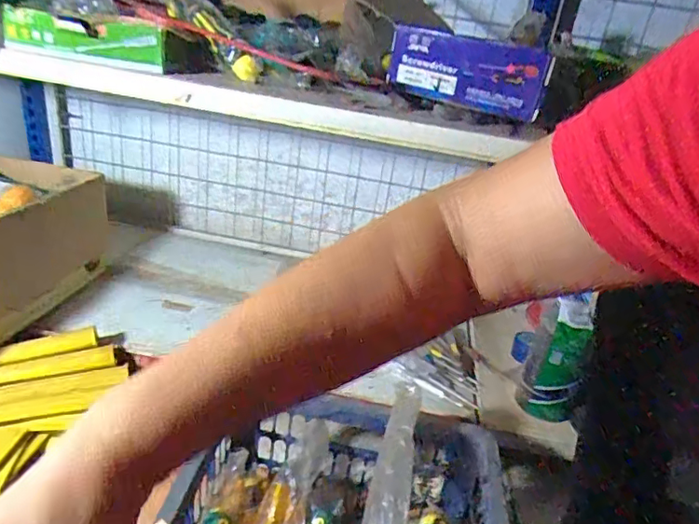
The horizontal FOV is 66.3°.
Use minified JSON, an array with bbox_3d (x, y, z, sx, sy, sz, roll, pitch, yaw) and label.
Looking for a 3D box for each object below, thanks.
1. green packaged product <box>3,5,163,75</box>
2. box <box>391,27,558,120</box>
[{"bbox_3d":[-0.288,-0.239,0.578,0.168,0.045,0.039,5,26,-5],"label":"green packaged product"},{"bbox_3d":[0.129,-0.214,0.596,0.179,0.069,0.024,16,27,16],"label":"box"}]

